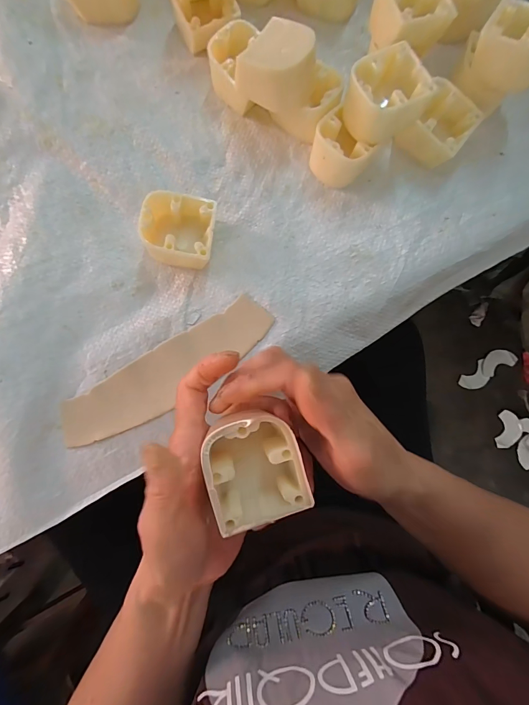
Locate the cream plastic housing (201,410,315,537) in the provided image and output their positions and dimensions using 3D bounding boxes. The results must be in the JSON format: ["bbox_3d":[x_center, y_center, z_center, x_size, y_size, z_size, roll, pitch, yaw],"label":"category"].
[{"bbox_3d":[-0.005,0.062,0.191,0.050,0.029,0.059,-15,83,-3],"label":"cream plastic housing"}]

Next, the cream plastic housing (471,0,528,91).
[{"bbox_3d":[0.199,-0.242,0.290,0.055,0.063,0.048,29,82,3],"label":"cream plastic housing"}]

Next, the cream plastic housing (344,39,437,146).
[{"bbox_3d":[0.093,-0.200,0.270,0.057,0.031,0.050,-28,84,-5],"label":"cream plastic housing"}]

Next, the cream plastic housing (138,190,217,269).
[{"bbox_3d":[-0.068,-0.096,0.280,0.054,0.033,0.055,6,82,-1],"label":"cream plastic housing"}]

